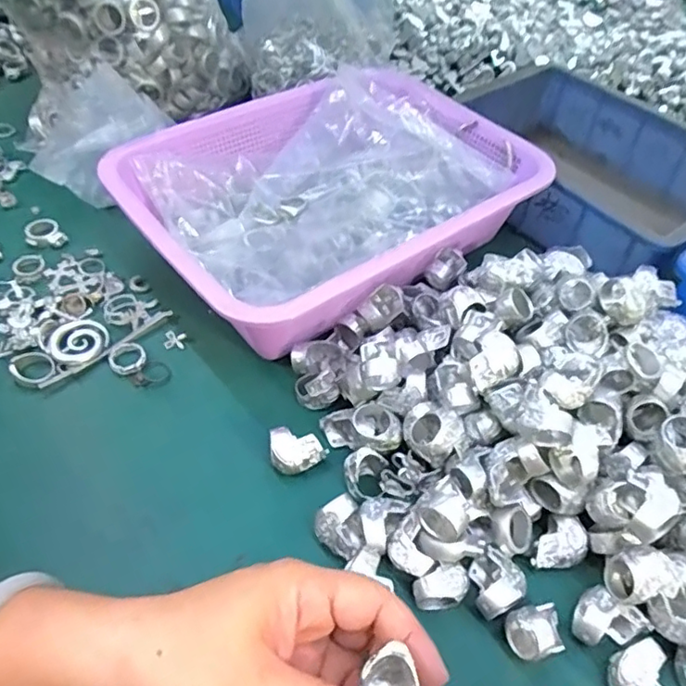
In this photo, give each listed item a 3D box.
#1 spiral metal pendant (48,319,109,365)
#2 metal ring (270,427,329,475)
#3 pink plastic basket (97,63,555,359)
[{"bbox_3d":[-0.187,-0.002,0.411,0.038,0.006,0.039,1,50,-1],"label":"spiral metal pendant"},{"bbox_3d":[-0.027,0.067,0.356,0.033,0.019,0.024,-7,51,-8],"label":"metal ring"},{"bbox_3d":[-0.008,-0.117,0.466,0.301,0.076,0.222,-30,58,-25],"label":"pink plastic basket"}]

